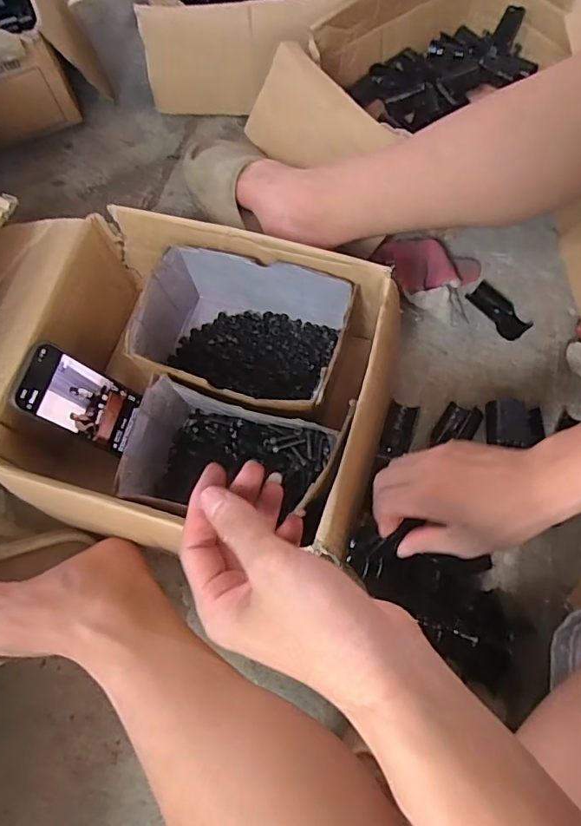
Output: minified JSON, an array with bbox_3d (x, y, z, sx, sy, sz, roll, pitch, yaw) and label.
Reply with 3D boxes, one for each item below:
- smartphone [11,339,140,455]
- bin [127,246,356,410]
[{"bbox_3d":[-0.211,-0.014,0.514,0.005,0.128,0.071,1,67,36],"label":"smartphone"},{"bbox_3d":[-0.052,-0.077,0.555,0.205,0.098,0.148,16,70,9],"label":"bin"}]

